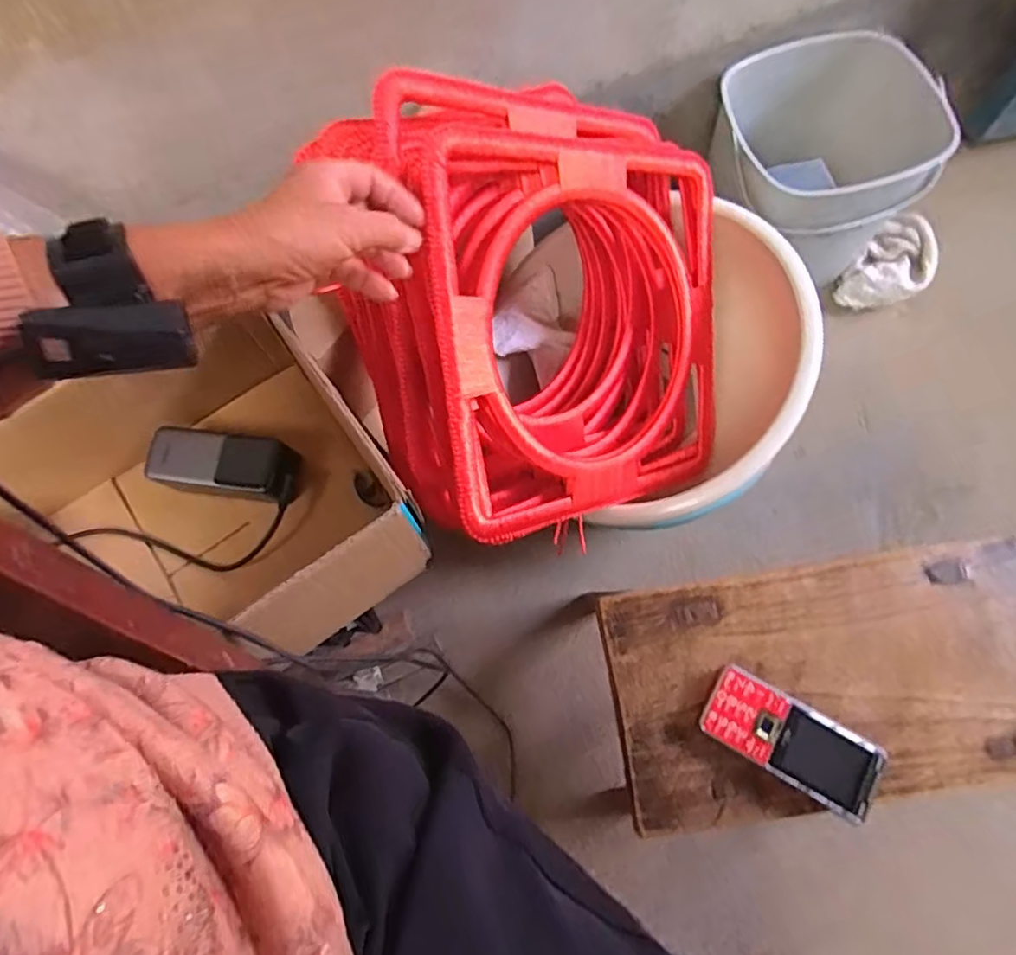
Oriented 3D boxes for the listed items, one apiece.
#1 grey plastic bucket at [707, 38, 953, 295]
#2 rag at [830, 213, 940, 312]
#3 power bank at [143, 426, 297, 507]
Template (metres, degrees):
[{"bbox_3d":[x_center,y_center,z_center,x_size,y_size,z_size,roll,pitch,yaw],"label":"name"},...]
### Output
[{"bbox_3d":[0.401,-0.427,0.846,0.275,0.224,0.275,1,75,-2],"label":"grey plastic bucket"},{"bbox_3d":[0.584,-0.315,0.928,0.101,0.052,0.183,42,77,15],"label":"rag"},{"bbox_3d":[-0.276,-0.009,0.600,0.142,0.053,0.059,9,71,5],"label":"power bank"}]

